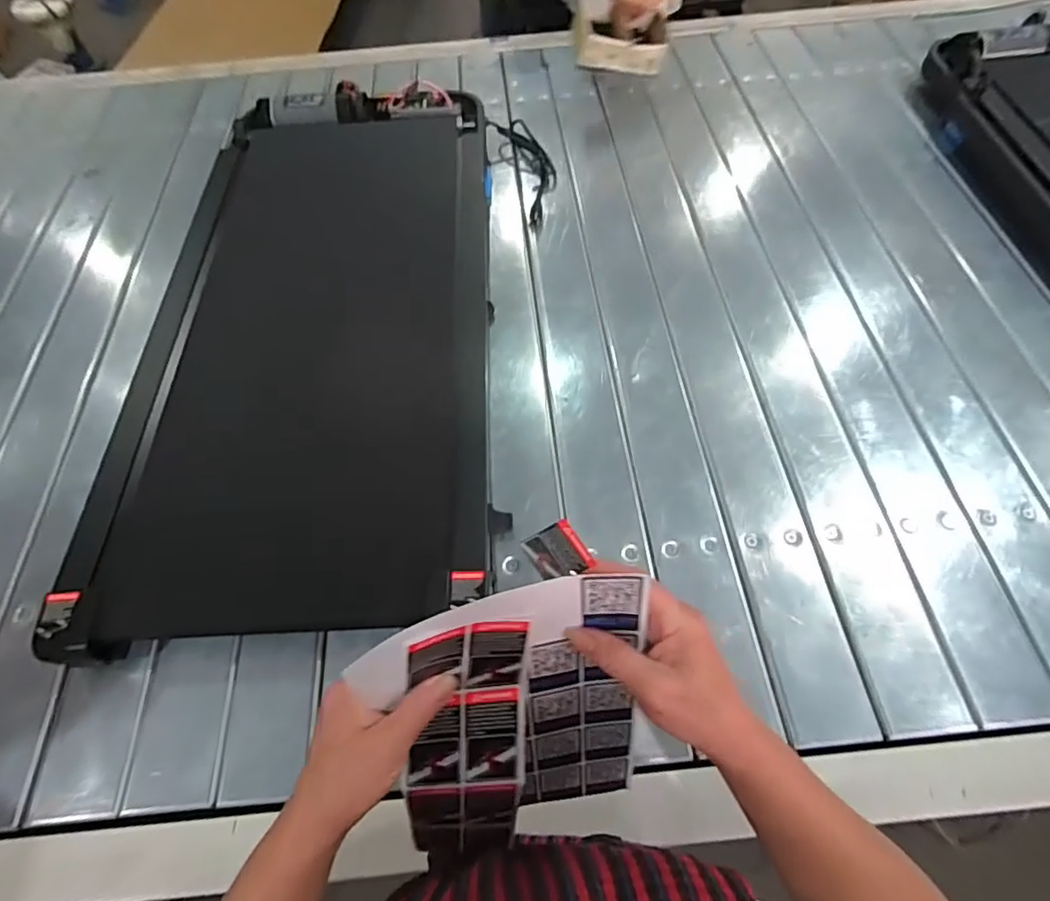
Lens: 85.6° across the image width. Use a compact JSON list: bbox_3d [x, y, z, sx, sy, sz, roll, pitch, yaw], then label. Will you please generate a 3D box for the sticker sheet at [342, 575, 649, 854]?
[{"bbox_3d":[-0.004,0.193,0.380,0.165,0.254,0.029,-13,35,-12],"label":"sticker sheet"}]

